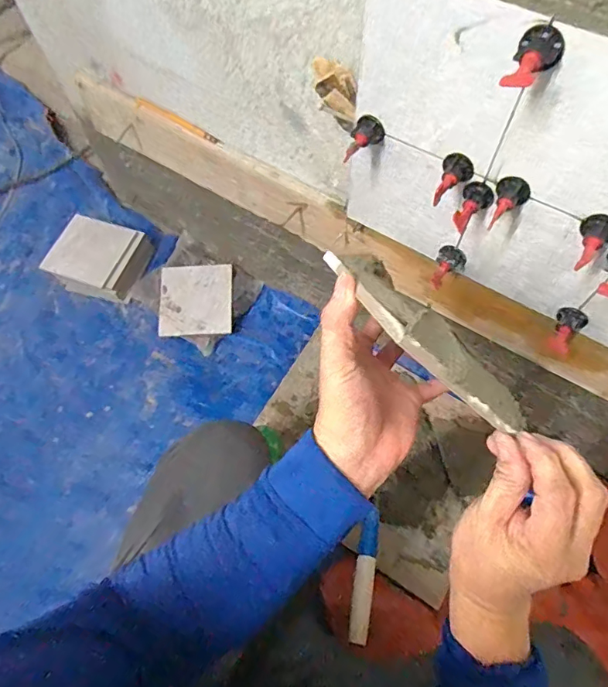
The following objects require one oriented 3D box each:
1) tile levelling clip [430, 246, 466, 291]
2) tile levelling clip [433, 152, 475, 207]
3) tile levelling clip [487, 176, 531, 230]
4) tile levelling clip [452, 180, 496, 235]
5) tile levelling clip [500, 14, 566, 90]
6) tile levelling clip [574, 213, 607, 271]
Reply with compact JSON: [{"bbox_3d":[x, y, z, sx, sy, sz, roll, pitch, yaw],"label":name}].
[{"bbox_3d":[0.171,-0.089,0.573,0.033,0.030,0.045,24,68,12],"label":"tile levelling clip"},{"bbox_3d":[0.146,-0.158,0.467,0.030,0.025,0.048,20,67,10],"label":"tile levelling clip"},{"bbox_3d":[0.191,-0.132,0.454,0.030,0.027,0.043,29,69,14],"label":"tile levelling clip"},{"bbox_3d":[0.167,-0.133,0.482,0.030,0.026,0.054,24,68,12],"label":"tile levelling clip"},{"bbox_3d":[0.162,-0.201,0.345,0.030,0.027,0.048,33,83,15],"label":"tile levelling clip"},{"bbox_3d":[0.259,-0.094,0.431,0.030,0.027,0.051,39,71,17],"label":"tile levelling clip"}]

